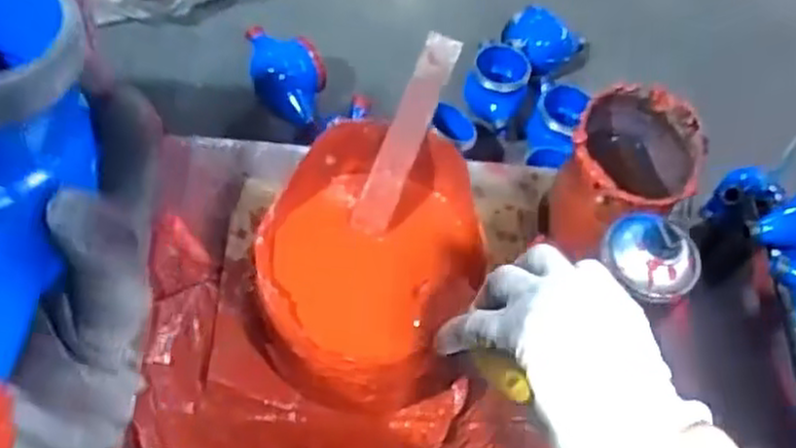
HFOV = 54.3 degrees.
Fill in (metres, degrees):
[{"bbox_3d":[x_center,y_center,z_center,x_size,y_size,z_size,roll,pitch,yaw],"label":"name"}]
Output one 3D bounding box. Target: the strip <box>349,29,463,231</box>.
[{"bbox_3d":[0.005,-0.063,0.552,0.026,0.005,0.146,23,101,2],"label":"strip"}]

